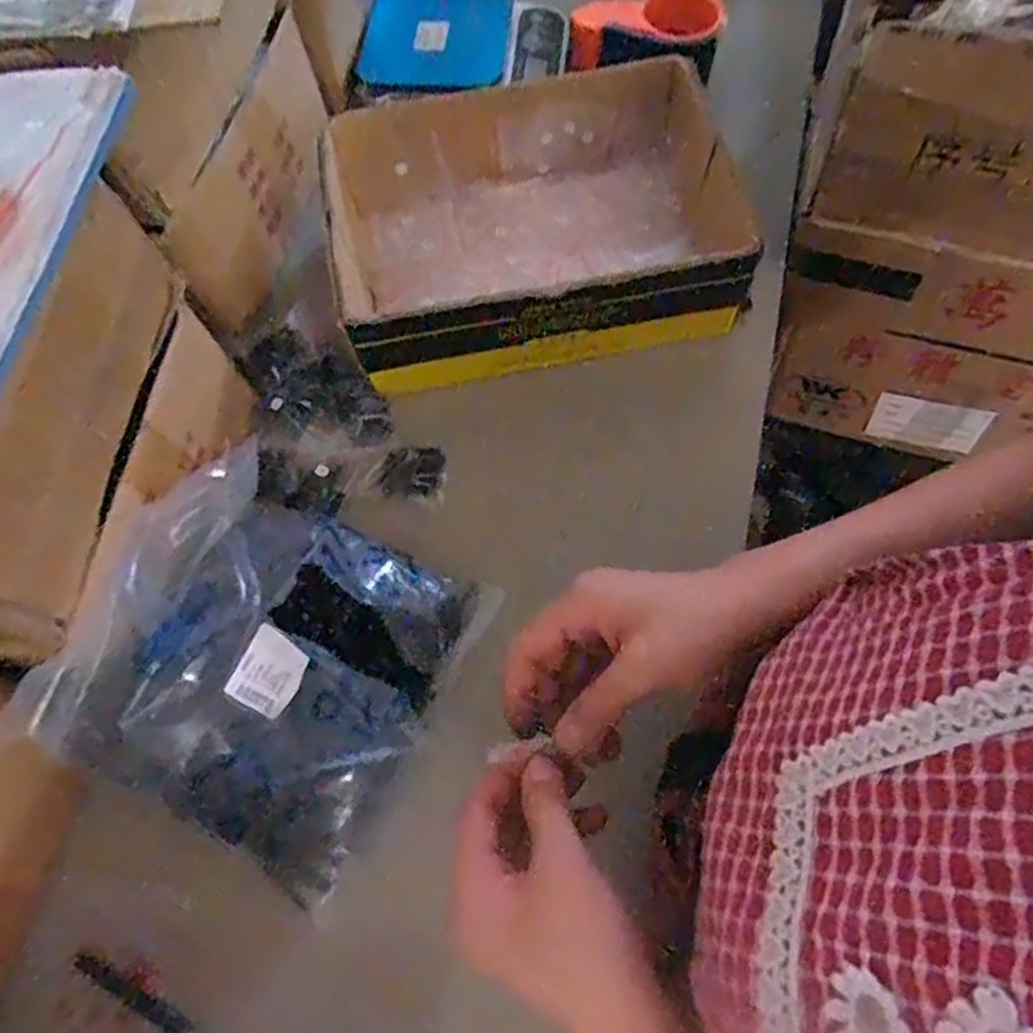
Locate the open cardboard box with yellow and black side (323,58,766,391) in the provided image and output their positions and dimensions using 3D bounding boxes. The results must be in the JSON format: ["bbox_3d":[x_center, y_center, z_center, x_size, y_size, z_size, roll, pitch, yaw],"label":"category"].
[{"bbox_3d":[0.022,-0.239,0.581,0.320,0.086,0.223,-11,68,-1],"label":"open cardboard box with yellow and black side"}]

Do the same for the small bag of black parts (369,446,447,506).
[{"bbox_3d":[-0.082,-0.034,0.549,0.053,0.019,0.040,6,69,5],"label":"small bag of black parts"}]

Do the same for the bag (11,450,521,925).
[{"bbox_3d":[-0.153,0.090,0.453,0.218,0.055,0.219,34,70,-9],"label":"bag"}]

